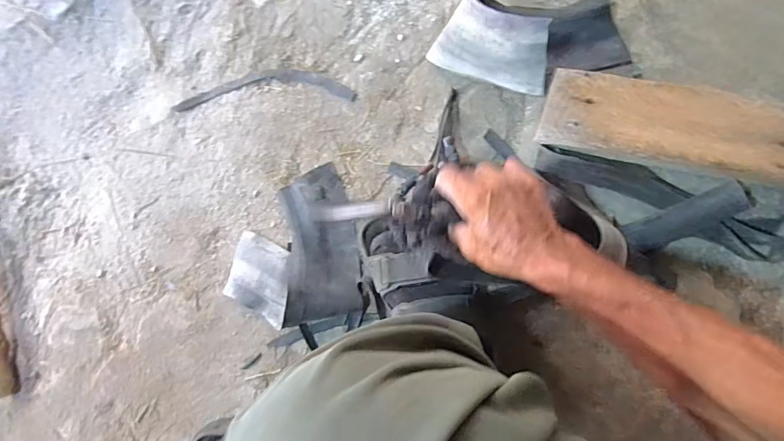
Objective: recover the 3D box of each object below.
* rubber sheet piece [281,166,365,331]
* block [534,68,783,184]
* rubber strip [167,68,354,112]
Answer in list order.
[{"bbox_3d":[-0.093,0.029,0.600,0.094,0.029,0.197,-4,78,-5],"label":"rubber sheet piece"},{"bbox_3d":[0.326,-0.103,0.505,0.300,0.014,0.086,12,92,8],"label":"block"},{"bbox_3d":[-0.183,-0.189,0.647,0.263,0.007,0.052,0,90,9],"label":"rubber strip"}]

